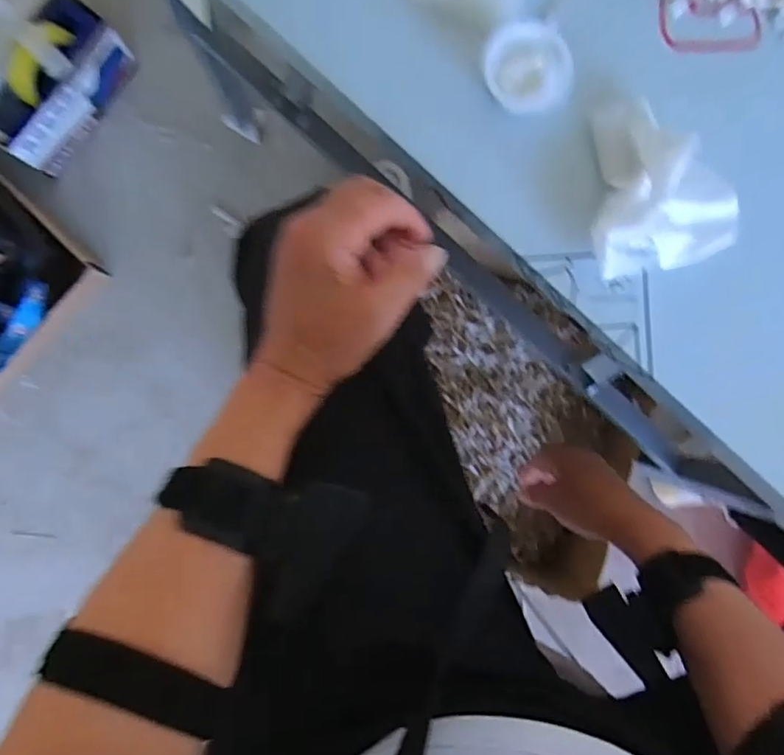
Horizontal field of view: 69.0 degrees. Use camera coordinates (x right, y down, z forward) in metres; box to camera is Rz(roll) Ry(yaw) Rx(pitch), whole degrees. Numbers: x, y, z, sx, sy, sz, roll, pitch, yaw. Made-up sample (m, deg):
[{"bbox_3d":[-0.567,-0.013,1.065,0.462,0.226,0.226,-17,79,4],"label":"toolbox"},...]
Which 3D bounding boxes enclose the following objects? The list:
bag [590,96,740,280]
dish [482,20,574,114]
[{"bbox_3d":[0.173,-0.128,0.370,0.093,0.034,0.111,-10,90,-4],"label":"bag"},{"bbox_3d":[0.085,-0.200,0.367,0.054,0.020,0.050,0,89,-4],"label":"dish"}]

